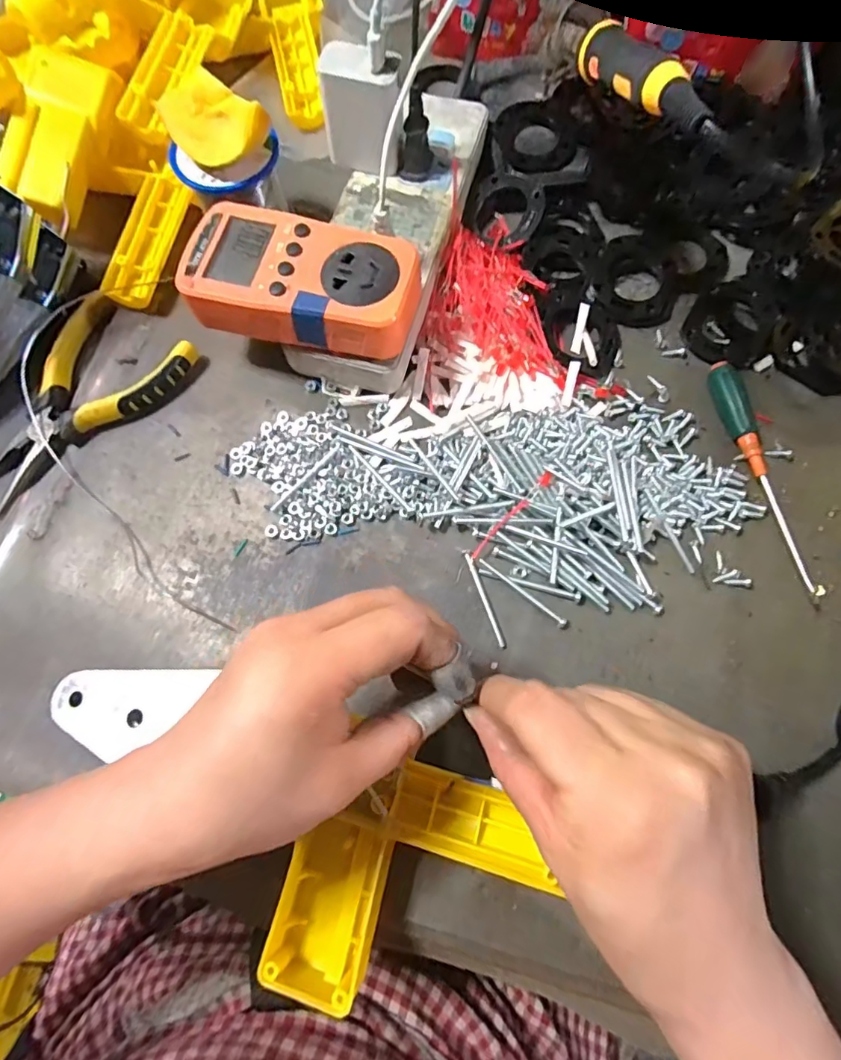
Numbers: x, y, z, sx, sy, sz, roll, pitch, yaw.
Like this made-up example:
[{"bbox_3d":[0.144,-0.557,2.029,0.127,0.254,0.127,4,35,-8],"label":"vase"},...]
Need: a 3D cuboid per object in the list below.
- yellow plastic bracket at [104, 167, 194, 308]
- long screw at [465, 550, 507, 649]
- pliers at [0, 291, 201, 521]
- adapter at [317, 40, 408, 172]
[{"bbox_3d":[-0.189,-0.204,0.367,0.029,0.013,0.108,8,74,3],"label":"yellow plastic bracket"},{"bbox_3d":[0.037,0.038,0.293,0.005,0.004,0.056,-19,75,-4],"label":"long screw"},{"bbox_3d":[-0.219,-0.076,0.332,0.085,0.014,0.146,32,77,10],"label":"pliers"},{"bbox_3d":[-0.034,-0.261,0.332,0.048,0.055,0.030,18,75,6],"label":"adapter"}]

